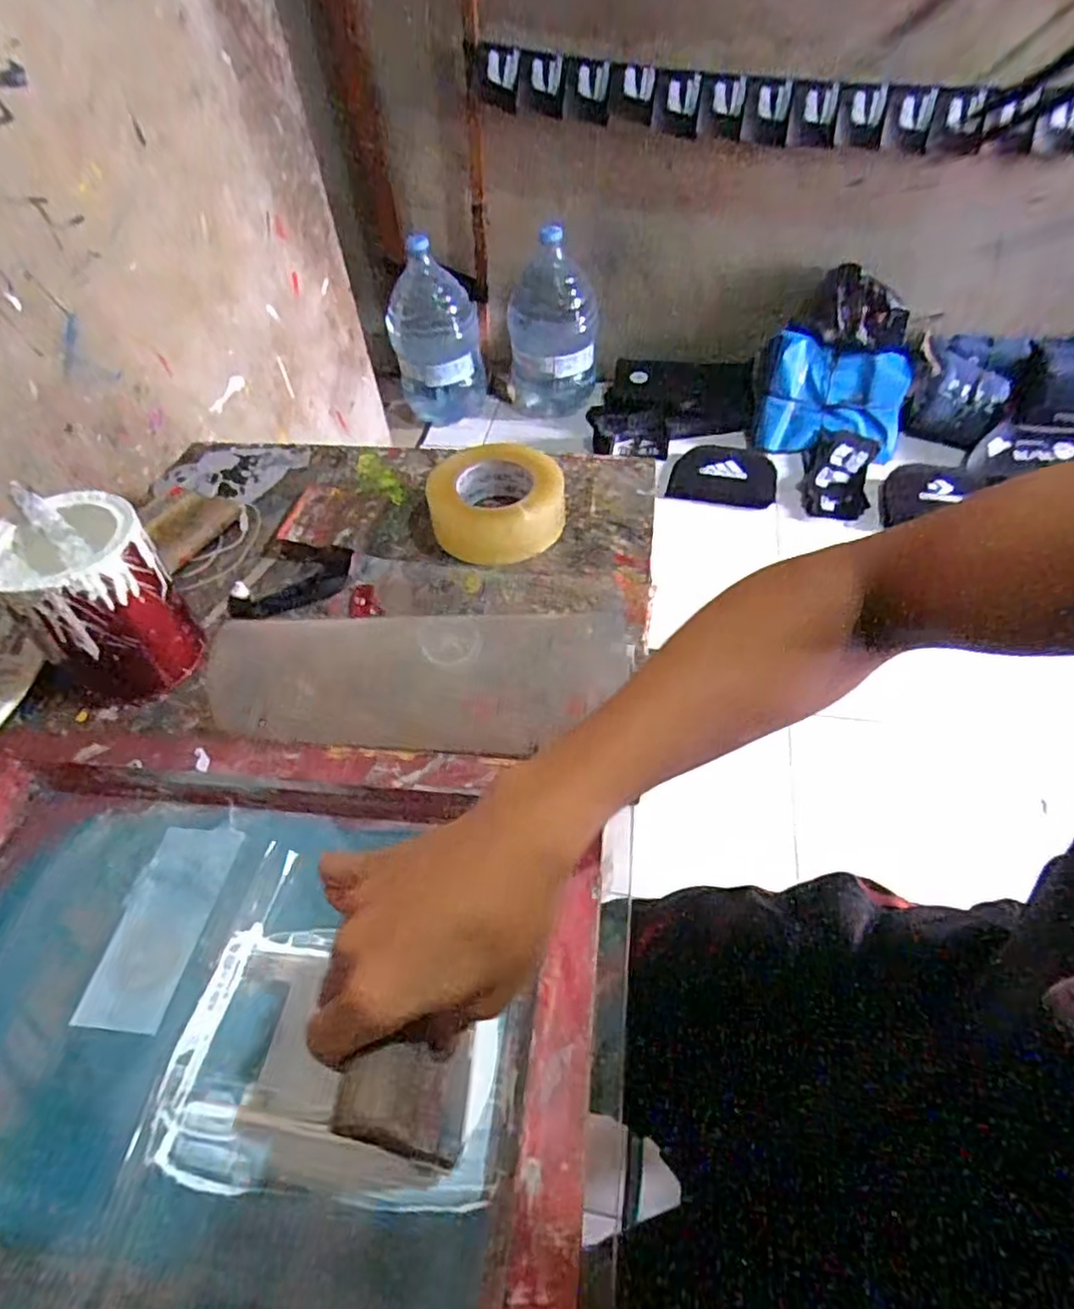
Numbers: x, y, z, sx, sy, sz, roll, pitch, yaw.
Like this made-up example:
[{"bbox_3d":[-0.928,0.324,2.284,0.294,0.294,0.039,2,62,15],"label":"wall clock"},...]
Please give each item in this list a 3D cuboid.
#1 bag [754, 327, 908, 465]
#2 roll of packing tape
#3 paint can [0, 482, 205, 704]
[{"bbox_3d":[0.763,-0.655,1.727,0.348,0.281,0.042,8,11,-1],"label":"bag"},{"bbox_3d":[-0.039,-0.155,0.675,0.131,0.056,0.119,-4,50,0],"label":"roll of packing tape"},{"bbox_3d":[-0.348,-0.043,0.540,0.105,0.142,0.104,14,52,14],"label":"paint can"}]

